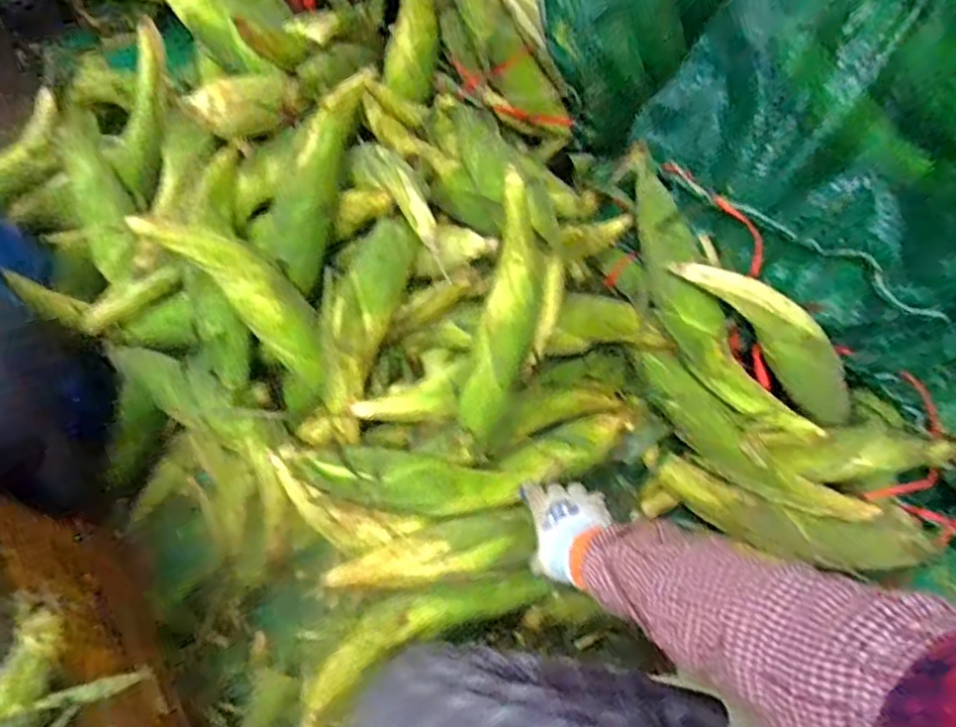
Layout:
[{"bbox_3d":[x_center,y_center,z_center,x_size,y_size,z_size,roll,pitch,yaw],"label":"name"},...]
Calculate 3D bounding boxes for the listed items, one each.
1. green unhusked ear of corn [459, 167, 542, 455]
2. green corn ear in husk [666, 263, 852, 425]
[{"bbox_3d":[0.033,-0.056,0.777,0.073,0.064,0.337,11,97,7],"label":"green unhusked ear of corn"},{"bbox_3d":[0.373,-0.030,0.791,0.310,0.082,0.058,42,63,-14],"label":"green corn ear in husk"}]

